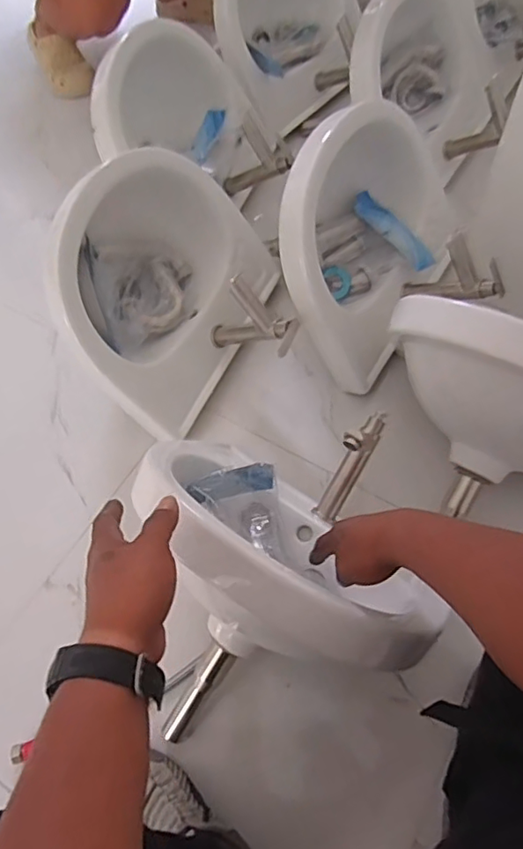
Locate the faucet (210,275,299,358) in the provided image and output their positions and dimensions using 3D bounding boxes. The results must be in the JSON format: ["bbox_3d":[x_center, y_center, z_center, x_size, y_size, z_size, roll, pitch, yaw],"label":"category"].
[{"bbox_3d":[-0.032,-0.168,0.904,0.171,0.133,0.072,17,76,47],"label":"faucet"}]

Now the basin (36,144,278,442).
[{"bbox_3d":[-0.171,-0.220,0.918,0.166,0.361,0.415,3,65,43],"label":"basin"}]

